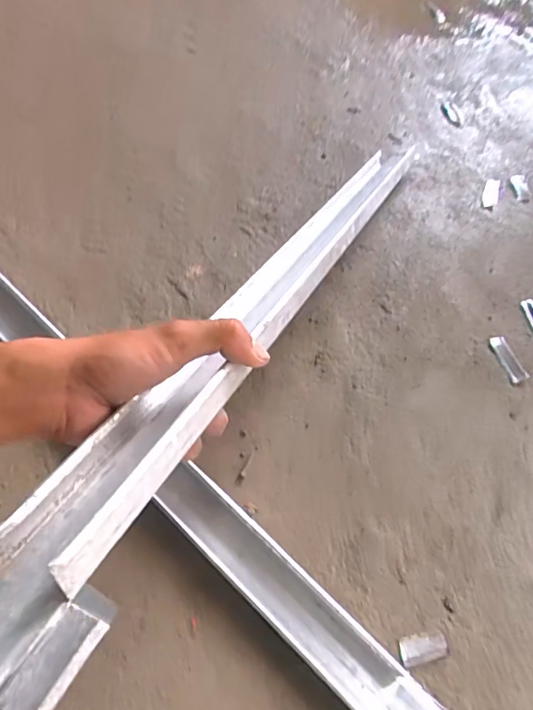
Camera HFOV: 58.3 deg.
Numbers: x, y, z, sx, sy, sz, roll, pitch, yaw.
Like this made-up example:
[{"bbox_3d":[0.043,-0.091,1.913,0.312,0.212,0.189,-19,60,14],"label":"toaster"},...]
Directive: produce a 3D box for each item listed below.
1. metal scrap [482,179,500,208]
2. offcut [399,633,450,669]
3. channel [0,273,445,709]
[{"bbox_3d":[0.299,-0.216,0.635,0.020,0.004,0.053,17,63,8],"label":"metal scrap"},{"bbox_3d":[0.130,0.243,0.396,0.040,0.005,0.021,-10,62,-9],"label":"offcut"},{"bbox_3d":[-0.137,0.074,0.466,0.723,0.030,0.059,39,68,18],"label":"channel"}]

